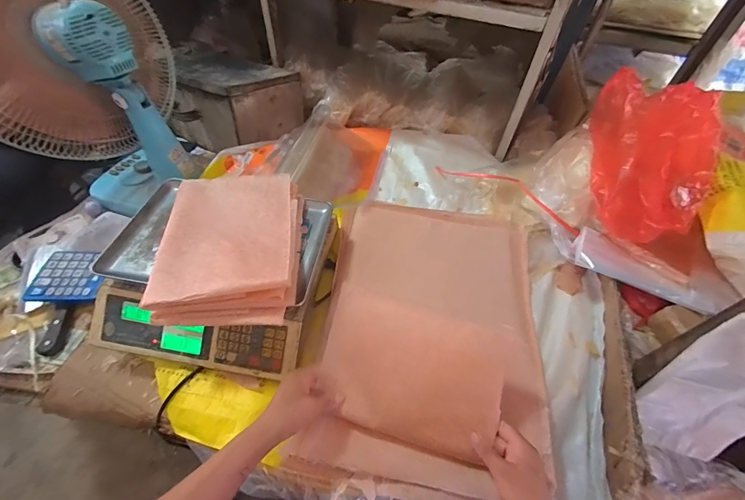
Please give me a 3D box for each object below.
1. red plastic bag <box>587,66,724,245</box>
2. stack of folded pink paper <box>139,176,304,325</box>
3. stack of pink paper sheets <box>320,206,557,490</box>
[{"bbox_3d":[0.545,-0.199,0.659,0.172,0.146,0.414,21,53,14],"label":"red plastic bag"},{"bbox_3d":[-0.226,-0.017,0.526,0.205,0.051,0.275,-3,51,-4],"label":"stack of folded pink paper"},{"bbox_3d":[0.121,0.064,0.547,0.362,0.123,0.457,8,51,4],"label":"stack of pink paper sheets"}]

